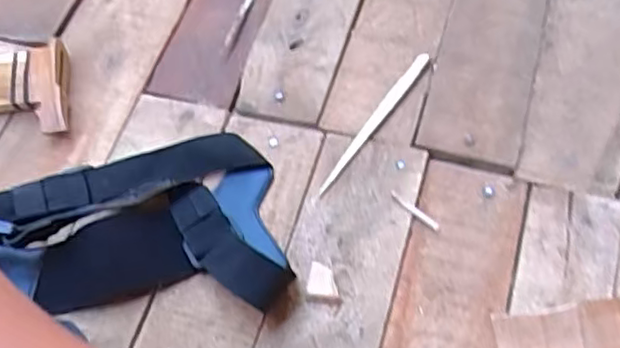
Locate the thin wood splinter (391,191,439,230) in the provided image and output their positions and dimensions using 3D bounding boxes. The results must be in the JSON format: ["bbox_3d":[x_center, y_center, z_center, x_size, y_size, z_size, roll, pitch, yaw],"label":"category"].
[{"bbox_3d":[0.086,0.030,0.544,0.048,0.004,0.008,37,69,21],"label":"thin wood splinter"}]

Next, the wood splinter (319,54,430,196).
[{"bbox_3d":[0.057,-0.049,0.588,0.013,0.005,0.169,32,67,19],"label":"wood splinter"}]

